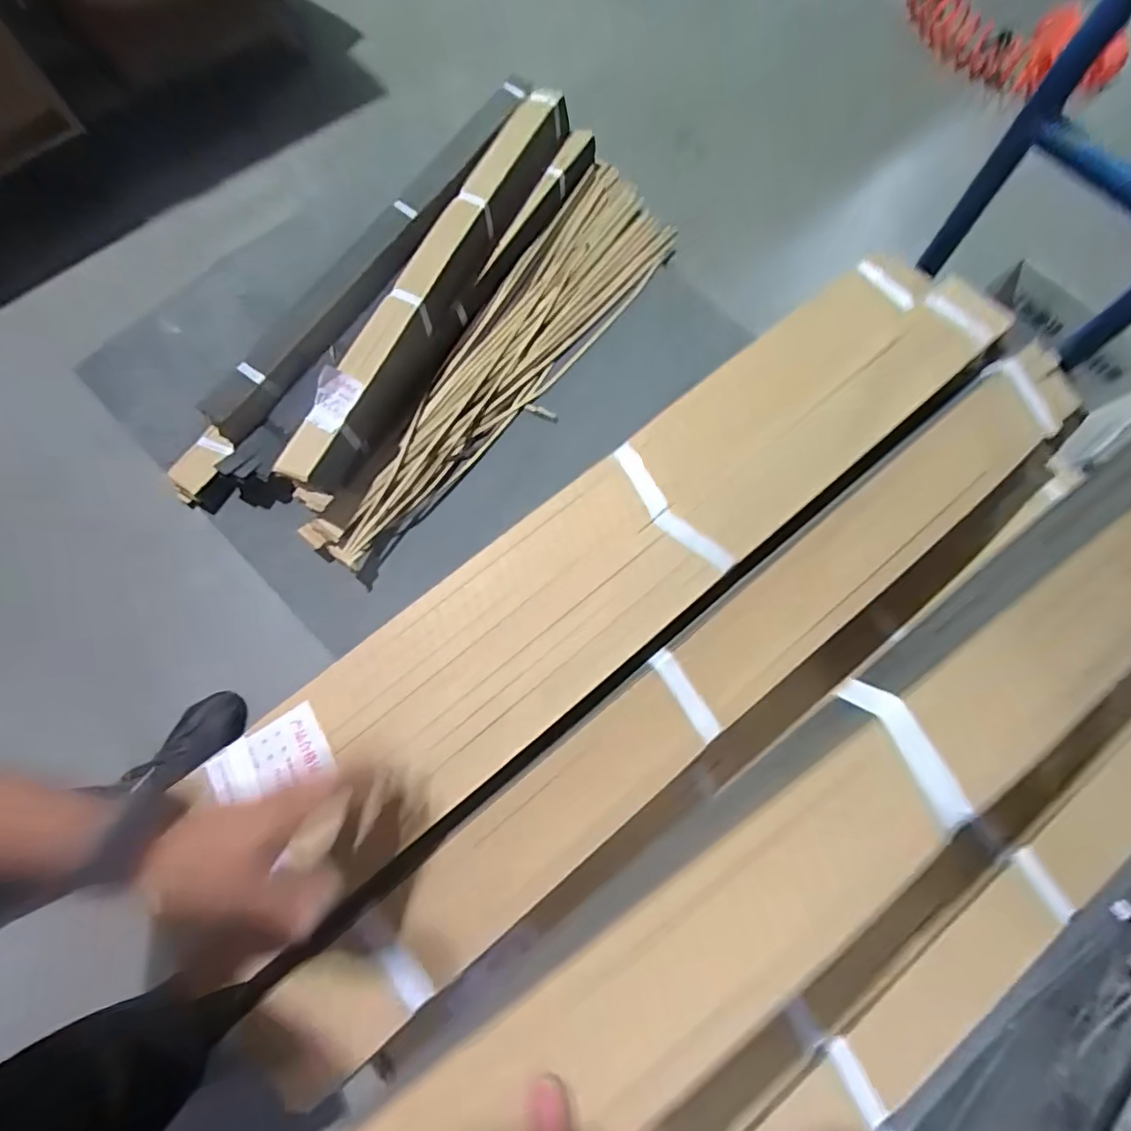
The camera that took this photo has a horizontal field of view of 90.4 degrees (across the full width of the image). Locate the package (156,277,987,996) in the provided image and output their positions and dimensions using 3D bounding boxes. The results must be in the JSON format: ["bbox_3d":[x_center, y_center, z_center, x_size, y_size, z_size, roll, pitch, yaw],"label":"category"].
[{"bbox_3d":[0.055,-0.014,0.565,0.965,0.038,0.184,-36,77,-9],"label":"package"}]

